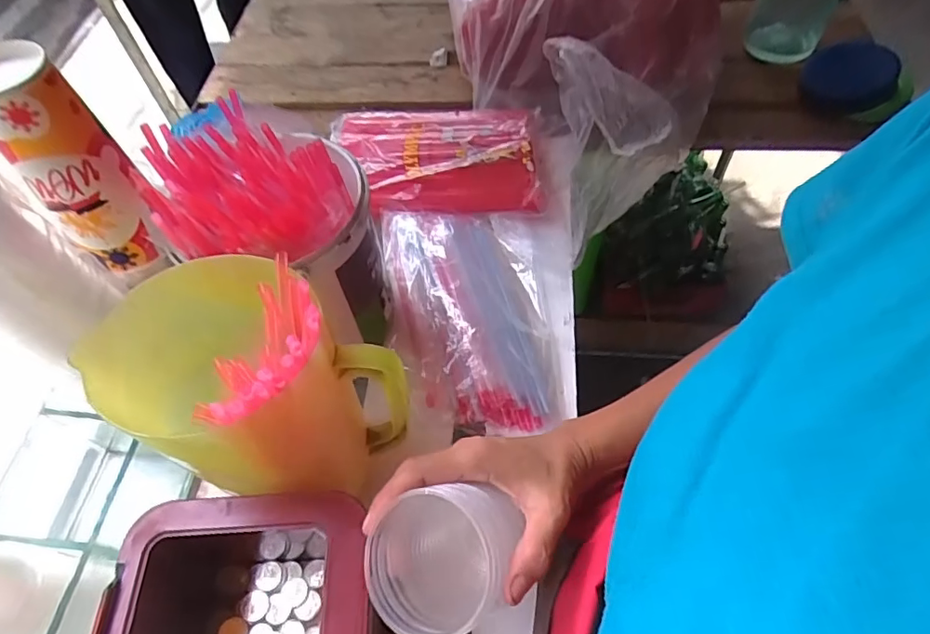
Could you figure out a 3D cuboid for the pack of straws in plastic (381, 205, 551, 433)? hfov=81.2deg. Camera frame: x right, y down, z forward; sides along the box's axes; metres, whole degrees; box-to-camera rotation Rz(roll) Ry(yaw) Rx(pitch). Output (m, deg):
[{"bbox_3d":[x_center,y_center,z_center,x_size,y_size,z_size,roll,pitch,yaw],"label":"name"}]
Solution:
[{"bbox_3d":[0.003,-0.016,0.592,0.162,0.058,0.280,-9,57,-6],"label":"pack of straws in plastic"}]

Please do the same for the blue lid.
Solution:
[{"bbox_3d":[0.548,-0.344,0.789,0.121,0.022,0.123,-51,47,1],"label":"blue lid"}]

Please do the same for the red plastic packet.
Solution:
[{"bbox_3d":[-0.041,-0.218,0.718,0.261,0.037,0.194,-1,56,0],"label":"red plastic packet"}]

